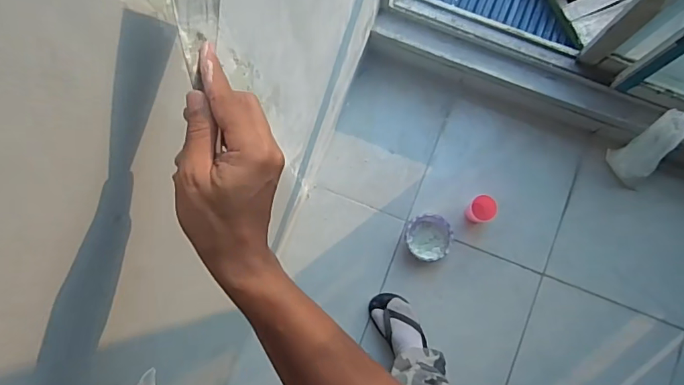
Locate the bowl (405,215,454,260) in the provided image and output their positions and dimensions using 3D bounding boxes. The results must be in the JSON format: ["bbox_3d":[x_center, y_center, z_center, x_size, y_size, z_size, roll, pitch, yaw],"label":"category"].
[{"bbox_3d":[0.243,0.125,1.338,0.128,0.055,0.126,-1,80,3],"label":"bowl"}]

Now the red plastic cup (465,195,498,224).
[{"bbox_3d":[0.383,0.046,1.316,0.070,0.082,0.074,-1,80,3],"label":"red plastic cup"}]

